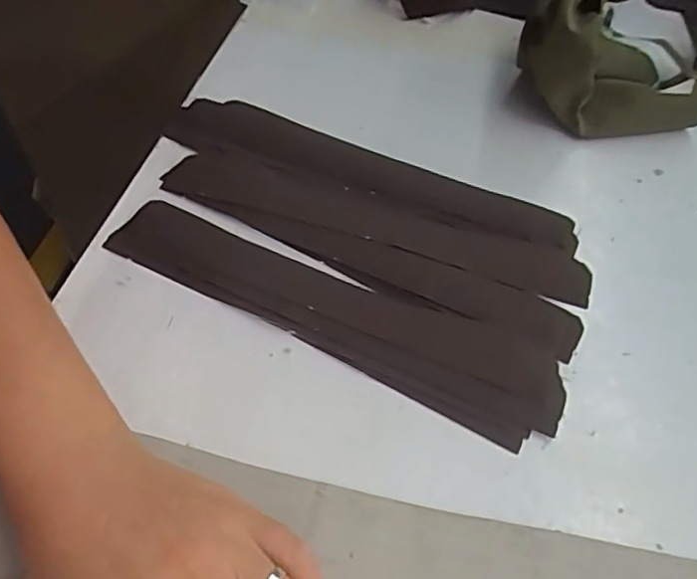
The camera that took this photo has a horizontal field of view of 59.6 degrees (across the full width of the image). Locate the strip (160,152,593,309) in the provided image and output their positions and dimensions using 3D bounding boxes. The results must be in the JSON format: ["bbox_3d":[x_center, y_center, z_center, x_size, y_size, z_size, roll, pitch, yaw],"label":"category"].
[{"bbox_3d":[0.013,-0.044,0.382,0.270,0.006,0.043,17,51,12],"label":"strip"}]

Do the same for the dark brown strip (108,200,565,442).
[{"bbox_3d":[-0.013,0.006,0.343,0.268,0.008,0.049,21,48,15],"label":"dark brown strip"}]

